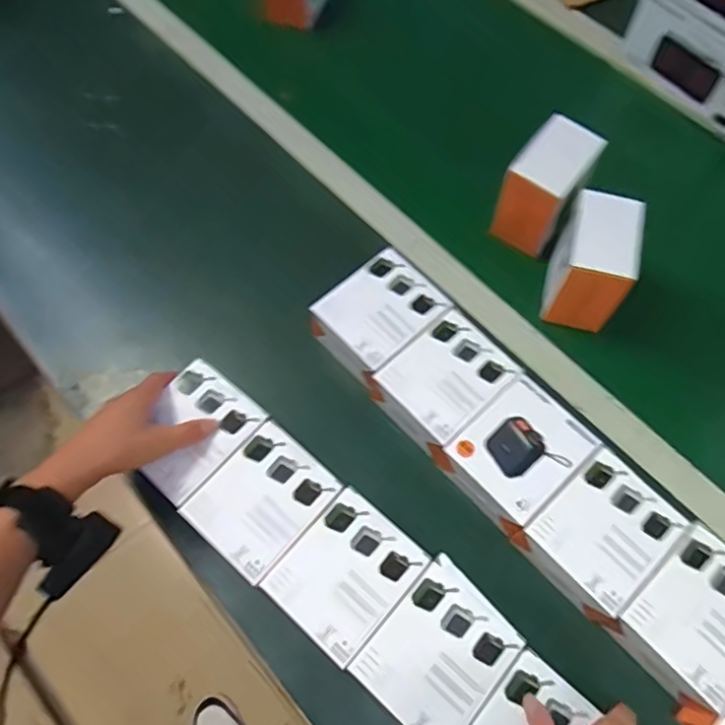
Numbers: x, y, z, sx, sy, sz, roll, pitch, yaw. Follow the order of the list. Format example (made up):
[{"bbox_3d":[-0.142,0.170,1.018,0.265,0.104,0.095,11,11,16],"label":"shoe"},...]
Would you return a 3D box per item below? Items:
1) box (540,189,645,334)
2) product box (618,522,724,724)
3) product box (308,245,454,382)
[{"bbox_3d":[0.239,-0.101,0.638,0.075,0.097,0.112,16,68,10],"label":"box"},{"bbox_3d":[0.285,0.218,0.517,0.123,0.048,0.103,-42,71,-15],"label":"product box"},{"bbox_3d":[0.024,-0.040,0.640,0.119,0.059,0.114,-40,70,-14],"label":"product box"}]

